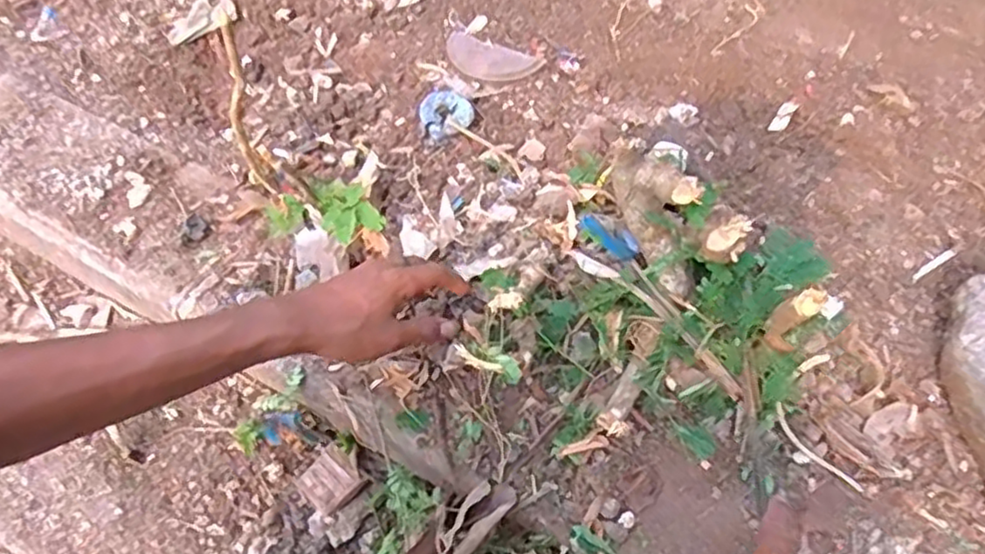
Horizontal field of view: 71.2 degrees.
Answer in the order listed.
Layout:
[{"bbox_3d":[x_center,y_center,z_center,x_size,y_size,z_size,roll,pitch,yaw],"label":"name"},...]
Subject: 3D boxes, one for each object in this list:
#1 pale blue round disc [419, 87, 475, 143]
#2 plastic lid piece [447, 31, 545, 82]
[{"bbox_3d":[-0.049,-0.177,0.739,0.057,0.010,0.050,-27,87,-14],"label":"pale blue round disc"},{"bbox_3d":[-0.005,-0.249,0.794,0.113,0.006,0.061,20,63,13],"label":"plastic lid piece"}]

